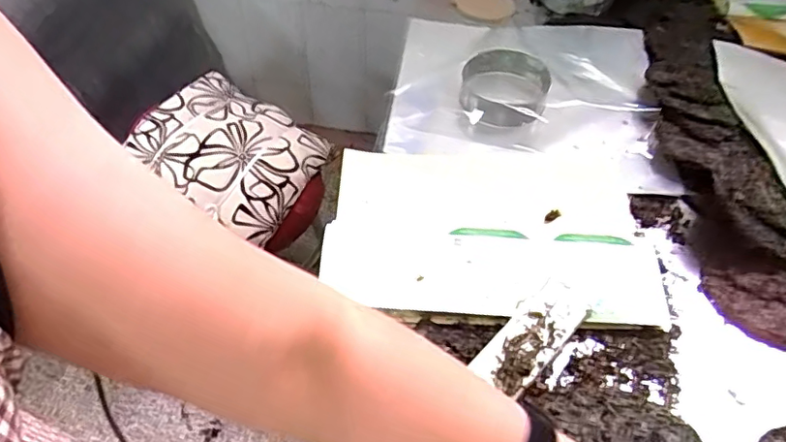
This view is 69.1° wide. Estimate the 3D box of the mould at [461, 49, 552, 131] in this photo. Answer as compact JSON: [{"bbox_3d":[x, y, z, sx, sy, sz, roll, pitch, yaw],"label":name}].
[{"bbox_3d":[0.222,-0.259,1.131,0.172,0.068,0.172,8,49,2],"label":"mould"}]

